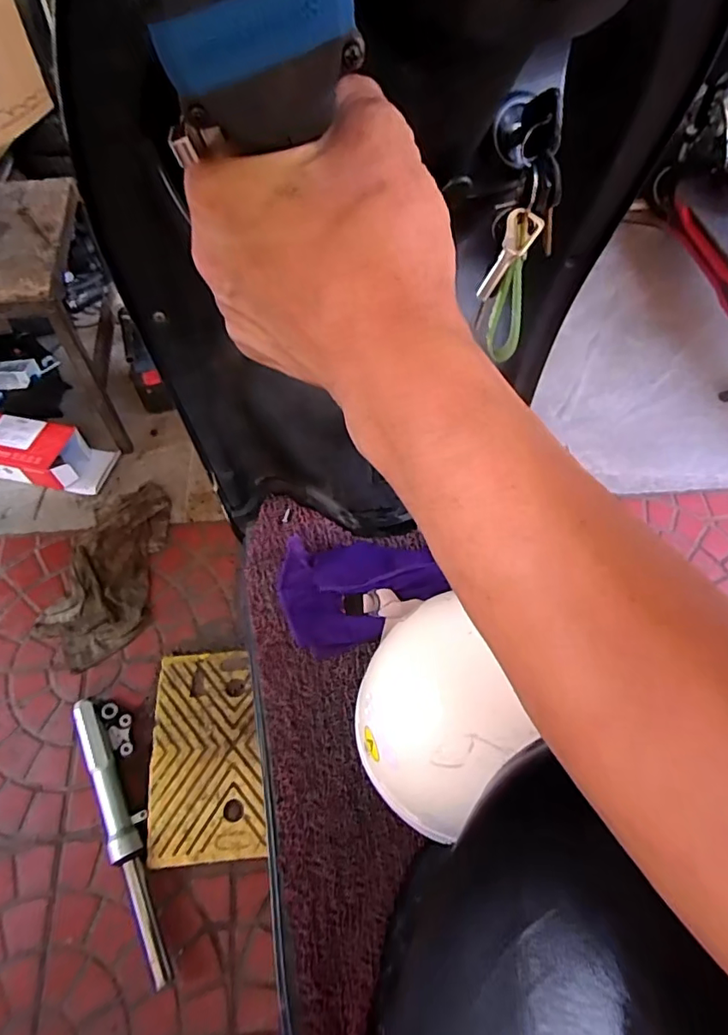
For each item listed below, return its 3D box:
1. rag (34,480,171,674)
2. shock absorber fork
[{"bbox_3d":[-0.455,0.088,0.952,0.171,0.031,0.353,9,64,2],"label":"rag"},{"bbox_3d":[-0.350,0.451,0.766,0.072,0.057,0.388,-18,59,-14],"label":"shock absorber fork"}]

